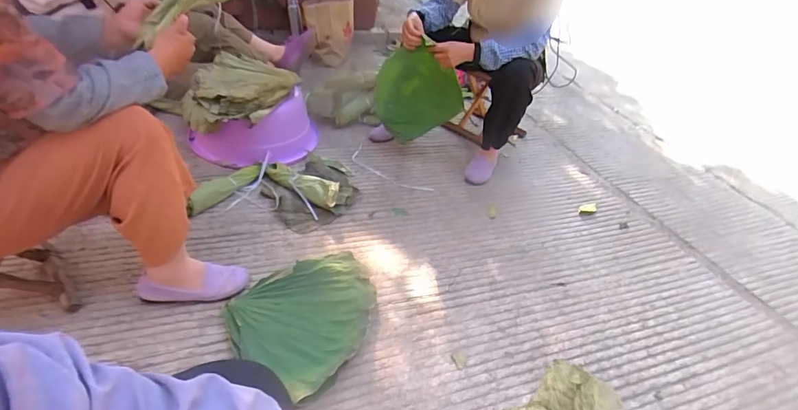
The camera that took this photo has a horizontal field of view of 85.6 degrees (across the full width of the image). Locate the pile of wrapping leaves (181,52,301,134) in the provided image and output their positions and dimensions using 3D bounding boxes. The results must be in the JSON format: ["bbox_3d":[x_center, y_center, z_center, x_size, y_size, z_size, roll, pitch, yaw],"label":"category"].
[{"bbox_3d":[-0.523,-0.358,1.415,0.292,0.142,0.318,15,39,8],"label":"pile of wrapping leaves"}]

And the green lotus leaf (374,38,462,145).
[{"bbox_3d":[0.060,-0.370,1.502,0.301,0.333,0.065,14,39,8],"label":"green lotus leaf"}]

